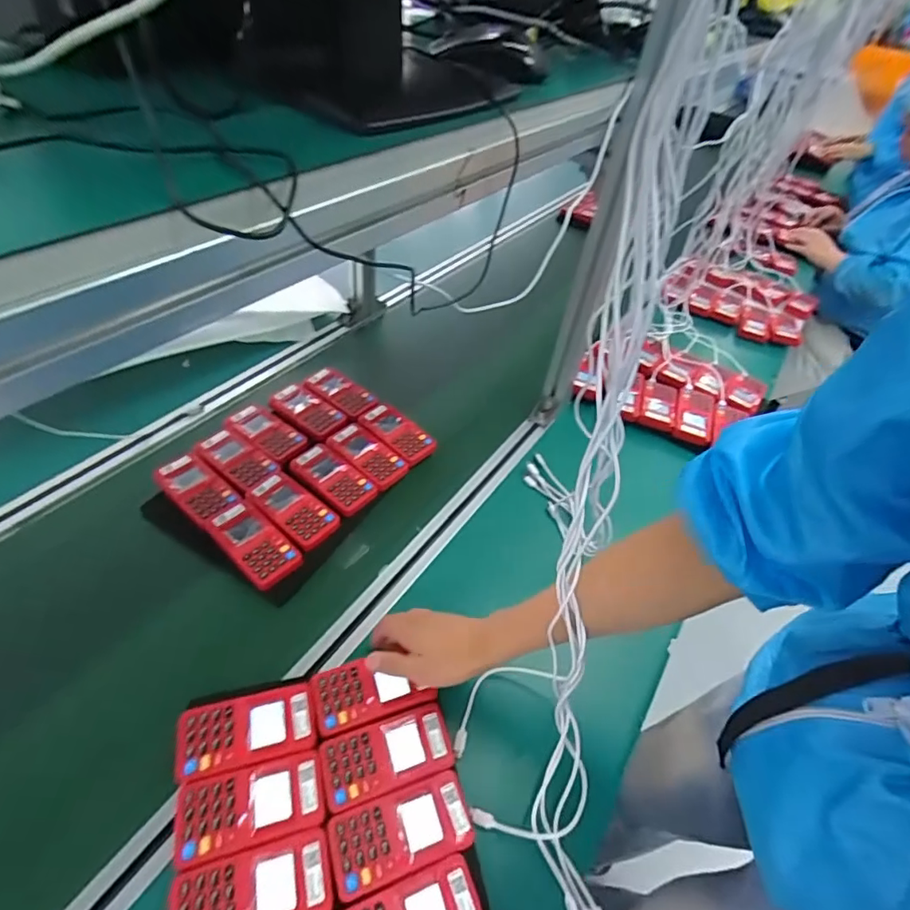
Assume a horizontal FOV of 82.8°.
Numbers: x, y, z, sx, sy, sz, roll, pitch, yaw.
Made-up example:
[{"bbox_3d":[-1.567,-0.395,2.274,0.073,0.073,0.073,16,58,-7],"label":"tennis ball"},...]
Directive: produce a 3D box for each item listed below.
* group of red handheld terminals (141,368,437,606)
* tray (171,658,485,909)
[{"bbox_3d":[-0.225,0.013,0.759,0.255,0.049,0.361,26,47,19],"label":"group of red handheld terminals"},{"bbox_3d":[-0.106,0.356,0.432,0.247,0.044,0.331,-6,46,-13],"label":"tray"}]

